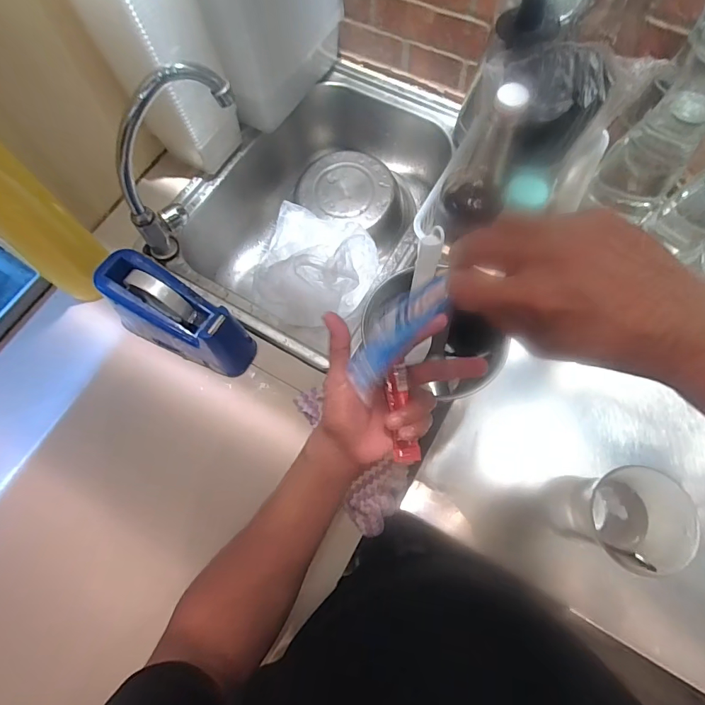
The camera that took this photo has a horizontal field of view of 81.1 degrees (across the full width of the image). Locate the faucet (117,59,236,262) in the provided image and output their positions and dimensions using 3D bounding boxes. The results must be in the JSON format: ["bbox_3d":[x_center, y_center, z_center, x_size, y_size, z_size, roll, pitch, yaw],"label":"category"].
[{"bbox_3d":[-0.232,-0.239,0.551,0.200,0.224,0.049,-31,71,-9],"label":"faucet"}]

